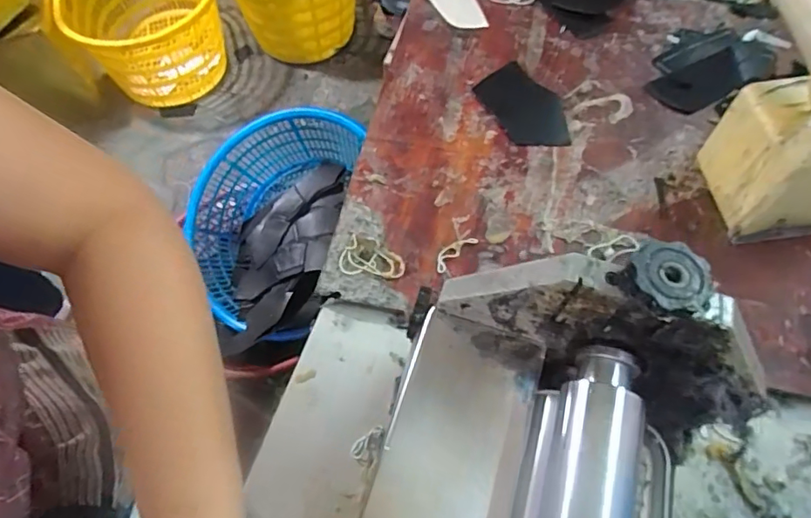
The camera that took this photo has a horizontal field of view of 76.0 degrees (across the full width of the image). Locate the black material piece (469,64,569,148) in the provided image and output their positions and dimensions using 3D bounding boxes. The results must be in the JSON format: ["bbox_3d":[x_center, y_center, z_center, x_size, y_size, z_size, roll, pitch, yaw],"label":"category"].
[{"bbox_3d":[0.151,-0.194,0.661,0.080,0.012,0.141,-26,65,-13],"label":"black material piece"}]

